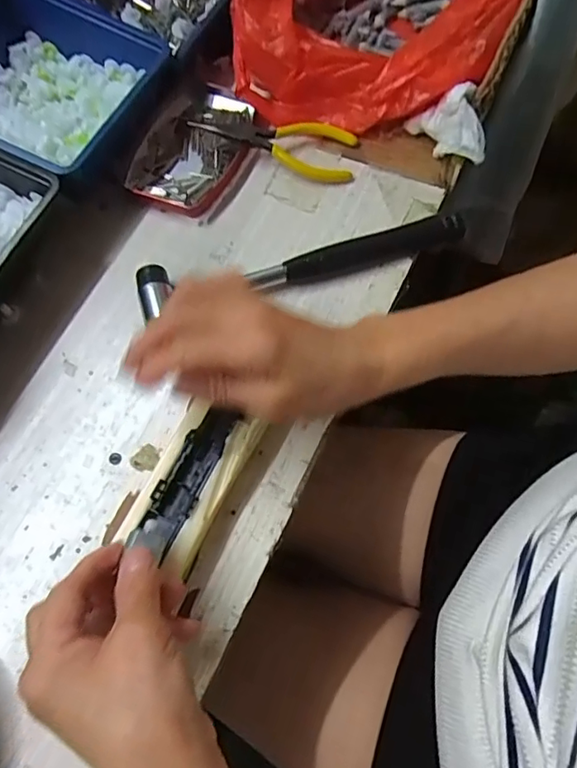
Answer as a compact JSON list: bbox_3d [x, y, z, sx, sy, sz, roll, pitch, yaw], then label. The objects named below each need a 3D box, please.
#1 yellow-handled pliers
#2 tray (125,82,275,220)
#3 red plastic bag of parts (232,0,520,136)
[{"bbox_3d":[-0.011,-0.188,0.425,0.125,0.019,0.046,8,67,6],"label":"yellow-handled pliers"},{"bbox_3d":[-0.071,-0.187,0.434,0.091,0.023,0.116,29,71,14],"label":"tray"},{"bbox_3d":[0.068,-0.306,0.432,0.211,0.092,0.190,2,68,4],"label":"red plastic bag of parts"}]

